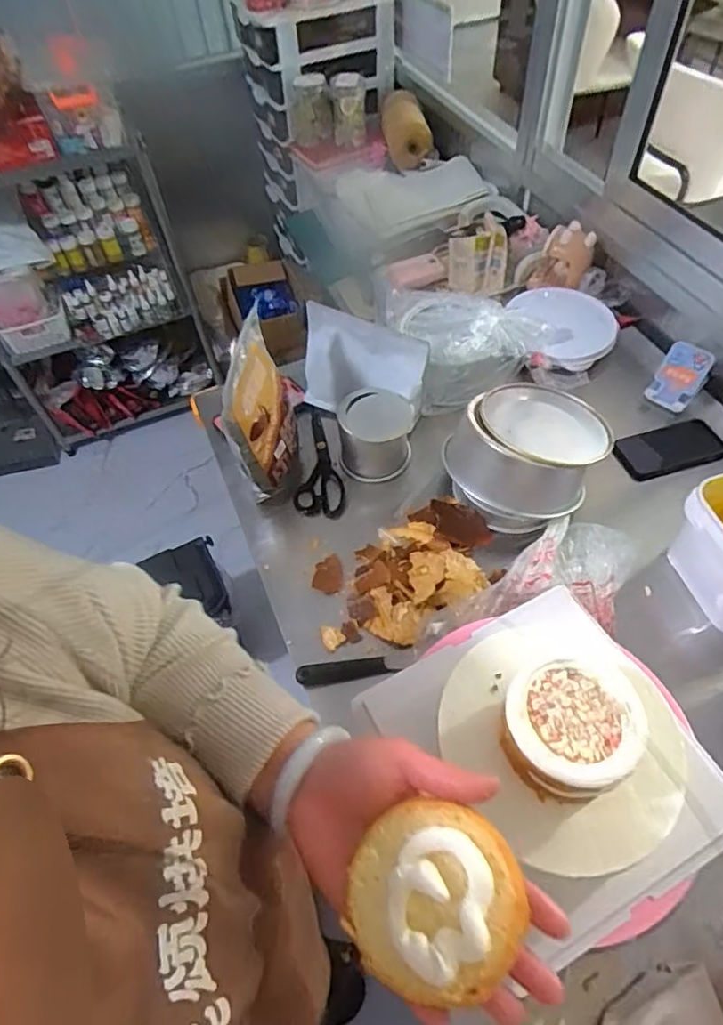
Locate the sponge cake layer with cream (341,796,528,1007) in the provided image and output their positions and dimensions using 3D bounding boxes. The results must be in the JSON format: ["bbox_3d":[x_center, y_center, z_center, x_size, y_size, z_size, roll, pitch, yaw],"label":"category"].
[{"bbox_3d":[0.039,0.211,0.325,0.088,0.021,0.087,-5,55,0],"label":"sponge cake layer with cream"}]

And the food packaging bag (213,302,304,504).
[{"bbox_3d":[-0.134,-0.136,0.827,0.064,0.211,0.178,6,56,8],"label":"food packaging bag"}]

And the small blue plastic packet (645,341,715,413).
[{"bbox_3d":[0.502,-0.212,0.936,0.069,0.099,0.015,25,29,5],"label":"small blue plastic packet"}]

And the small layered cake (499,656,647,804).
[{"bbox_3d":[0.163,0.166,0.468,0.097,0.061,0.102,31,63,22],"label":"small layered cake"}]

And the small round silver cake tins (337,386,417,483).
[{"bbox_3d":[0.022,-0.119,0.895,0.110,0.114,0.102,-2,56,3],"label":"small round silver cake tins"}]

